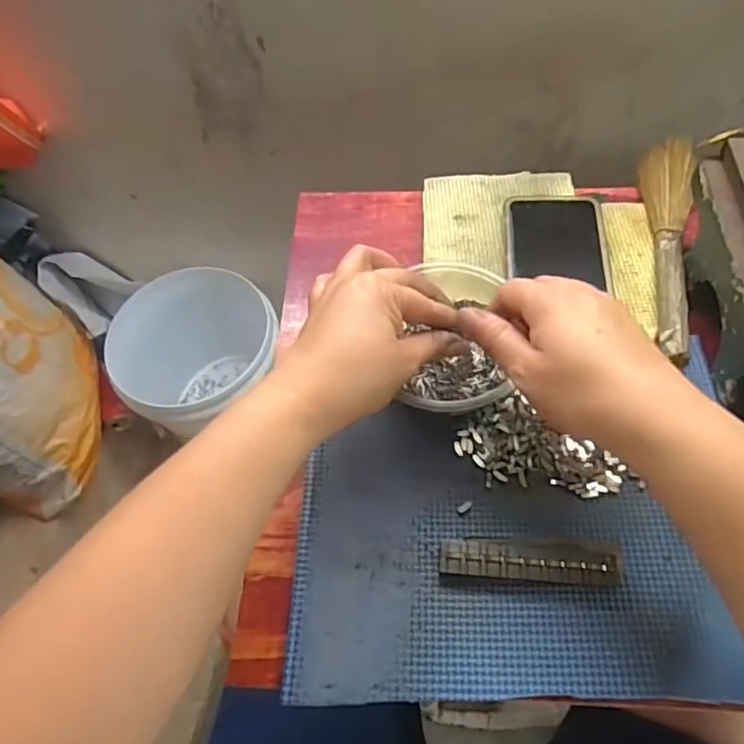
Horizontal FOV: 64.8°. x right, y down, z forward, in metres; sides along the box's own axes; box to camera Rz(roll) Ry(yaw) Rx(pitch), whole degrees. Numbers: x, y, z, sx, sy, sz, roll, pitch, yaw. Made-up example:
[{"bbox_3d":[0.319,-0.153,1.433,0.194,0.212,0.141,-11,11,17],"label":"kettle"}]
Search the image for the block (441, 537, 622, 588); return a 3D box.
[{"bbox_3d":[0.092,0.111,0.343,0.103,0.011,0.024,2,59,5],"label":"block"}]

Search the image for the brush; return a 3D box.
[{"bbox_3d":[0.234,-0.104,0.452,0.037,0.025,0.235,8,60,9],"label":"brush"}]

